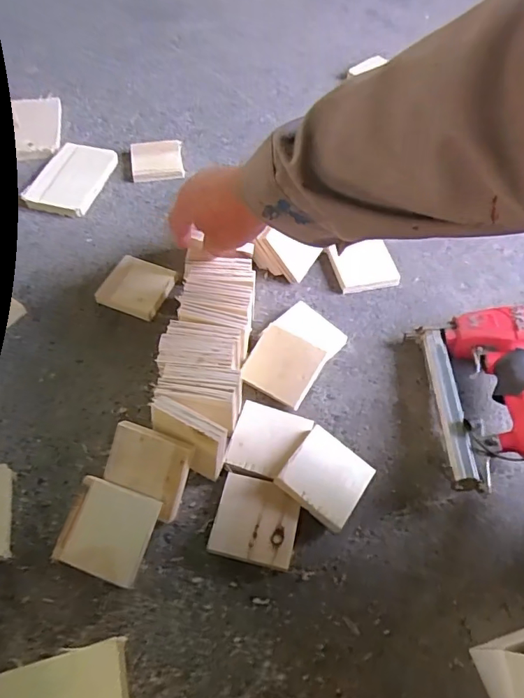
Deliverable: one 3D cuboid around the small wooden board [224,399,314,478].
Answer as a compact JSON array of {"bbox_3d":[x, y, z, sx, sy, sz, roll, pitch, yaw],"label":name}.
[{"bbox_3d":[0.007,0.091,0.495,0.070,0.004,0.071,17,59,7],"label":"small wooden board"}]

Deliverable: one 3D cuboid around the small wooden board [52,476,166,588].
[{"bbox_3d":[-0.138,0.161,0.442,0.076,0.011,0.075,17,69,6],"label":"small wooden board"}]

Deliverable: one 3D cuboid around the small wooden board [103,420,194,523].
[{"bbox_3d":[-0.105,0.111,0.456,0.075,0.011,0.069,21,97,11],"label":"small wooden board"}]

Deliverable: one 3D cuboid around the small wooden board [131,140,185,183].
[{"bbox_3d":[-0.156,-0.281,0.736,0.075,0.020,0.074,-7,59,-5],"label":"small wooden board"}]

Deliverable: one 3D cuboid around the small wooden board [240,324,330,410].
[{"bbox_3d":[0.023,0.017,0.536,0.079,0.008,0.071,28,78,22],"label":"small wooden board"}]

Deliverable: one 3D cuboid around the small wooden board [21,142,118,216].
[{"bbox_3d":[-0.273,-0.243,0.704,0.099,0.023,0.130,17,60,9],"label":"small wooden board"}]

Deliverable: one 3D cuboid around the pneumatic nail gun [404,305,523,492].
[{"bbox_3d":[0.242,0.068,0.500,0.135,0.062,0.240,-3,59,-3],"label":"pneumatic nail gun"}]

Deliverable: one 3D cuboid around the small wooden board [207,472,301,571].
[{"bbox_3d":[-0.005,0.159,0.459,0.074,0.016,0.072,12,59,7],"label":"small wooden board"}]

